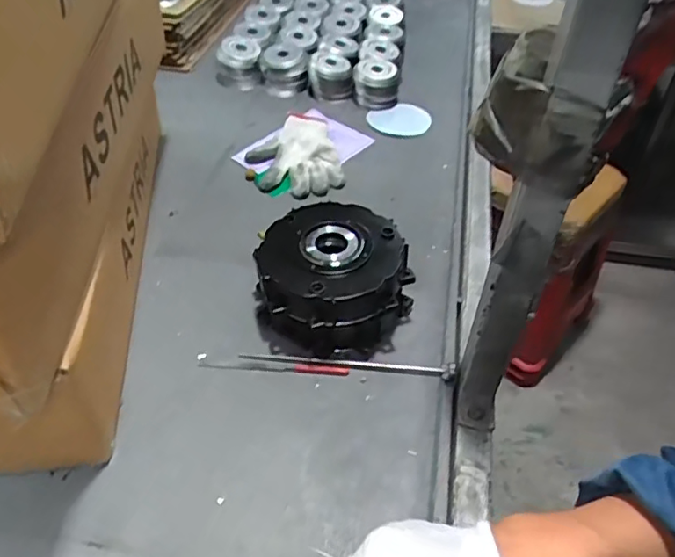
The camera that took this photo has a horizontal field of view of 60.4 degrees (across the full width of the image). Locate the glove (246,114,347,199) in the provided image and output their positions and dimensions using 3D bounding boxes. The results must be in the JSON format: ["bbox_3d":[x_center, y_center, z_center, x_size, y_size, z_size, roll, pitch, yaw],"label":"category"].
[{"bbox_3d":[-0.073,-0.207,0.959,0.139,0.036,0.205,-9,46,-10],"label":"glove"}]

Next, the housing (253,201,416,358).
[{"bbox_3d":[-0.004,-0.002,0.713,0.170,0.107,0.165,1,45,-1],"label":"housing"}]

